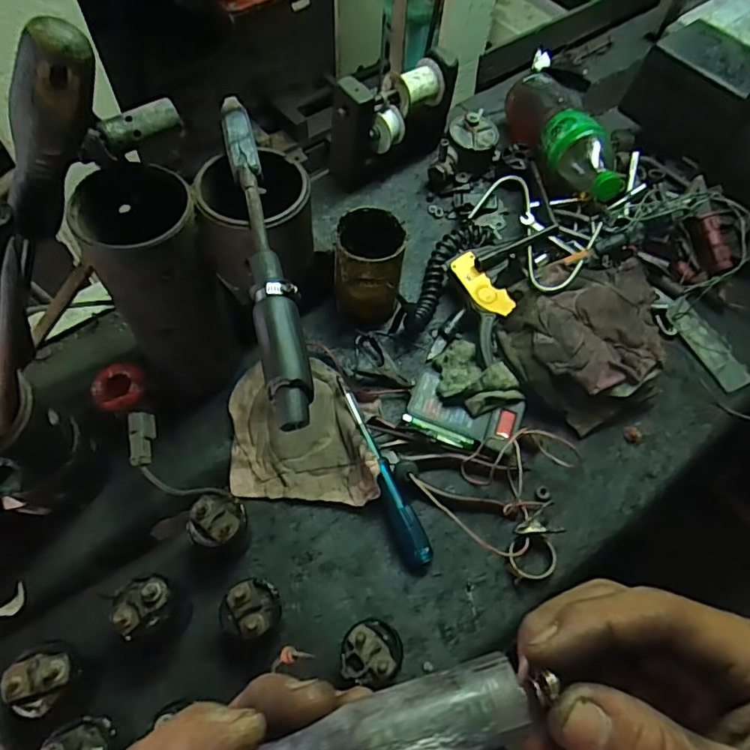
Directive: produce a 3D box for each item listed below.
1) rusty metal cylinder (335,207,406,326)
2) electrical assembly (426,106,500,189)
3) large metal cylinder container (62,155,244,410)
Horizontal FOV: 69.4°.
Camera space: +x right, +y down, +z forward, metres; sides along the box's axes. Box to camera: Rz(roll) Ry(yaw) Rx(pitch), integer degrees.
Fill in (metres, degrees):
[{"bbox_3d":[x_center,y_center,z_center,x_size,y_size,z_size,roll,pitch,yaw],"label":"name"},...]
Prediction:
[{"bbox_3d":[-0.005,-0.112,0.598,0.074,0.115,0.083,2,61,-2],"label":"rusty metal cylinder"},{"bbox_3d":[0.123,-0.298,0.732,0.065,0.064,0.101,25,63,10],"label":"electrical assembly"},{"bbox_3d":[-0.190,-0.067,0.491,0.092,0.229,0.093,-24,65,-15],"label":"large metal cylinder container"}]

